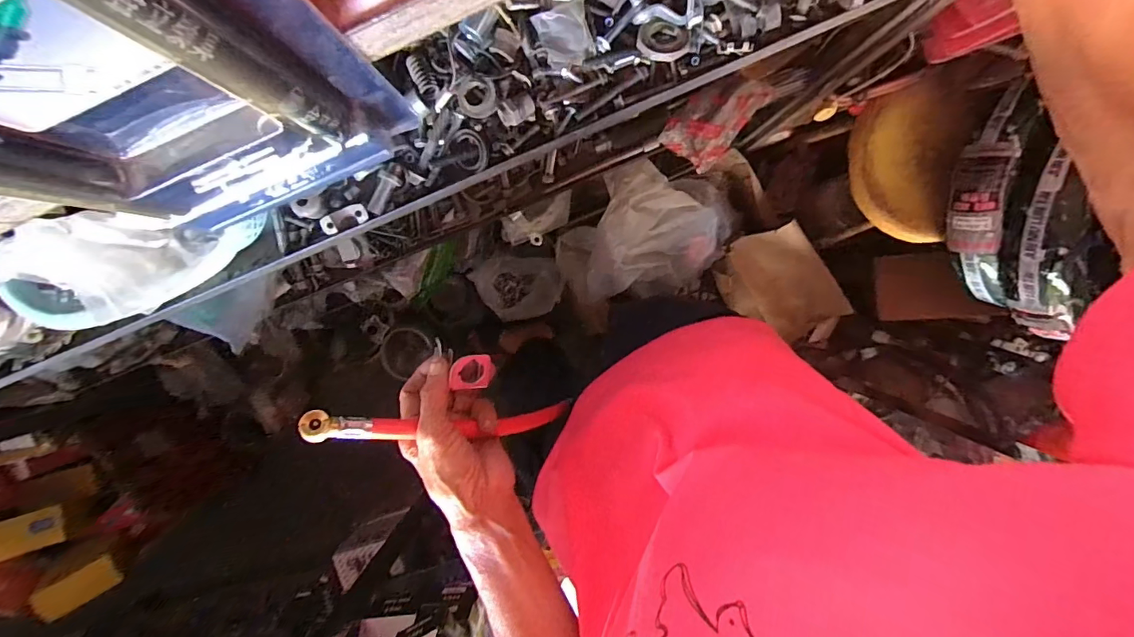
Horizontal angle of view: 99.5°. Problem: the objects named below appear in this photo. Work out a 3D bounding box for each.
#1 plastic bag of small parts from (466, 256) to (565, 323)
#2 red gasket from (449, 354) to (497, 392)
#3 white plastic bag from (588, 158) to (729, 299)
[{"bbox_3d":[-0.104,-0.069,1.061,0.183,0.170,0.132,-2,95,3],"label":"plastic bag of small parts"},{"bbox_3d":[-0.072,0.042,0.375,0.035,0.008,0.028,-5,111,-27],"label":"red gasket"},{"bbox_3d":[0.193,-0.157,0.978,0.298,0.326,0.245,5,95,2],"label":"white plastic bag"}]

